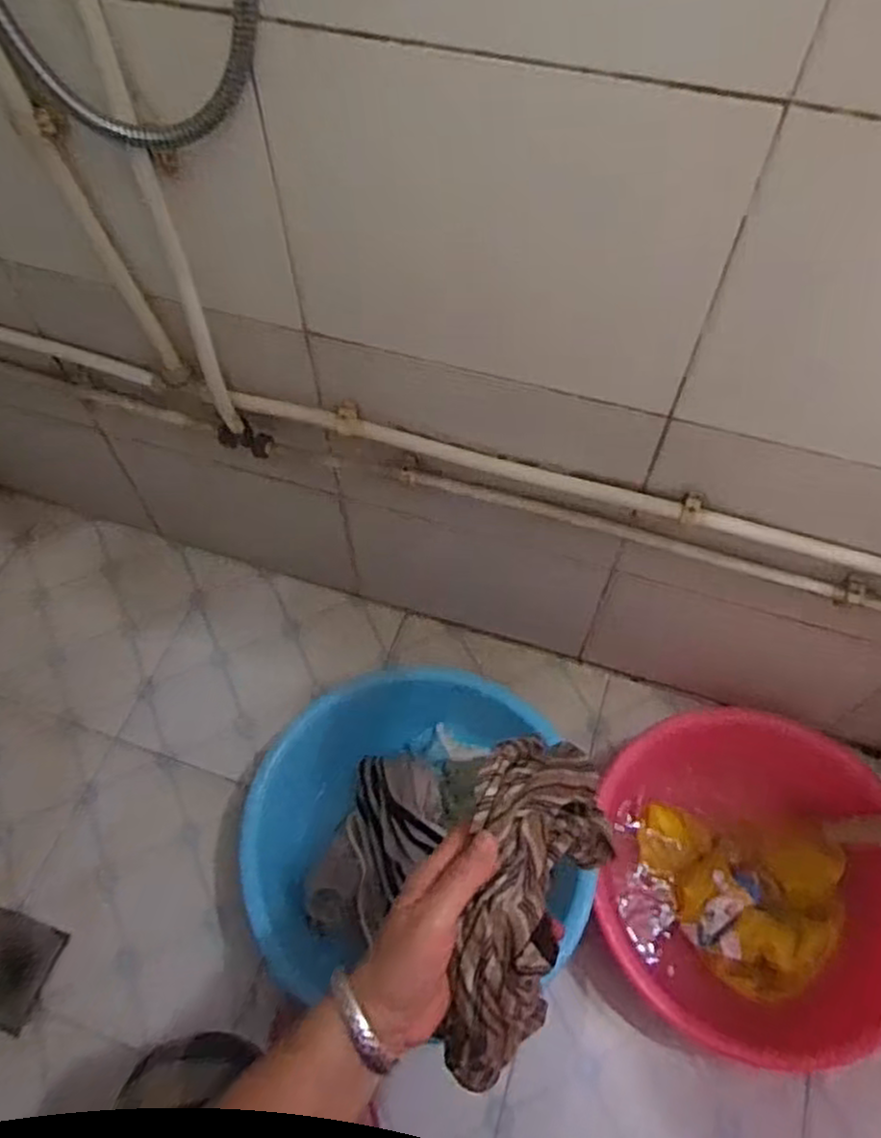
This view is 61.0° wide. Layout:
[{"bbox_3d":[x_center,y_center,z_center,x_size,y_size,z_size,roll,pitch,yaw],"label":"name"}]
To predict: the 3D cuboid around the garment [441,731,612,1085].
[{"bbox_3d":[0.049,0.219,0.456,0.090,0.084,0.217,14,80,8],"label":"garment"}]

